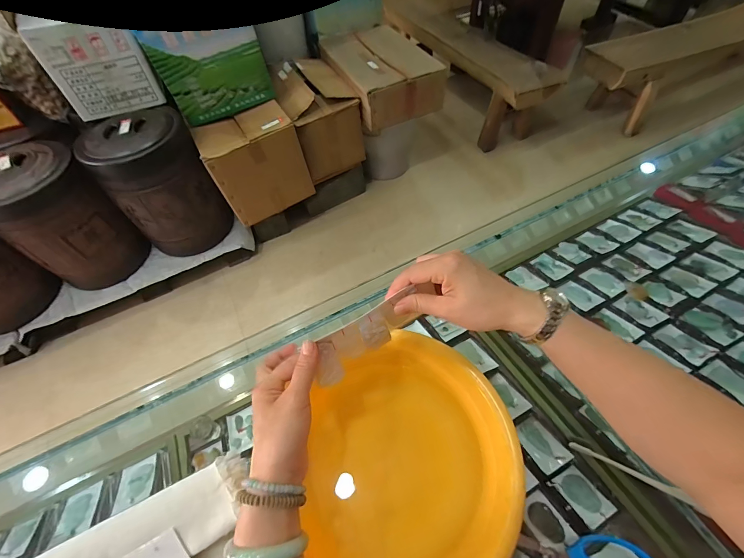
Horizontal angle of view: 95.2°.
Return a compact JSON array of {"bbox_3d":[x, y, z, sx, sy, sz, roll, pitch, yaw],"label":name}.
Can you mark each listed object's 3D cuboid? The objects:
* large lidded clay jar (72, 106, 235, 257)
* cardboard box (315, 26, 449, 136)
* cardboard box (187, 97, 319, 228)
[{"bbox_3d":[-0.897,-0.402,1.479,0.359,0.522,0.359,-1,56,2],"label":"large lidded clay jar"},{"bbox_3d":[0.027,-1.002,1.673,0.403,0.208,0.575,-27,59,-15],"label":"cardboard box"},{"bbox_3d":[-0.531,-0.524,1.543,0.386,0.382,0.282,-30,60,-17],"label":"cardboard box"}]

